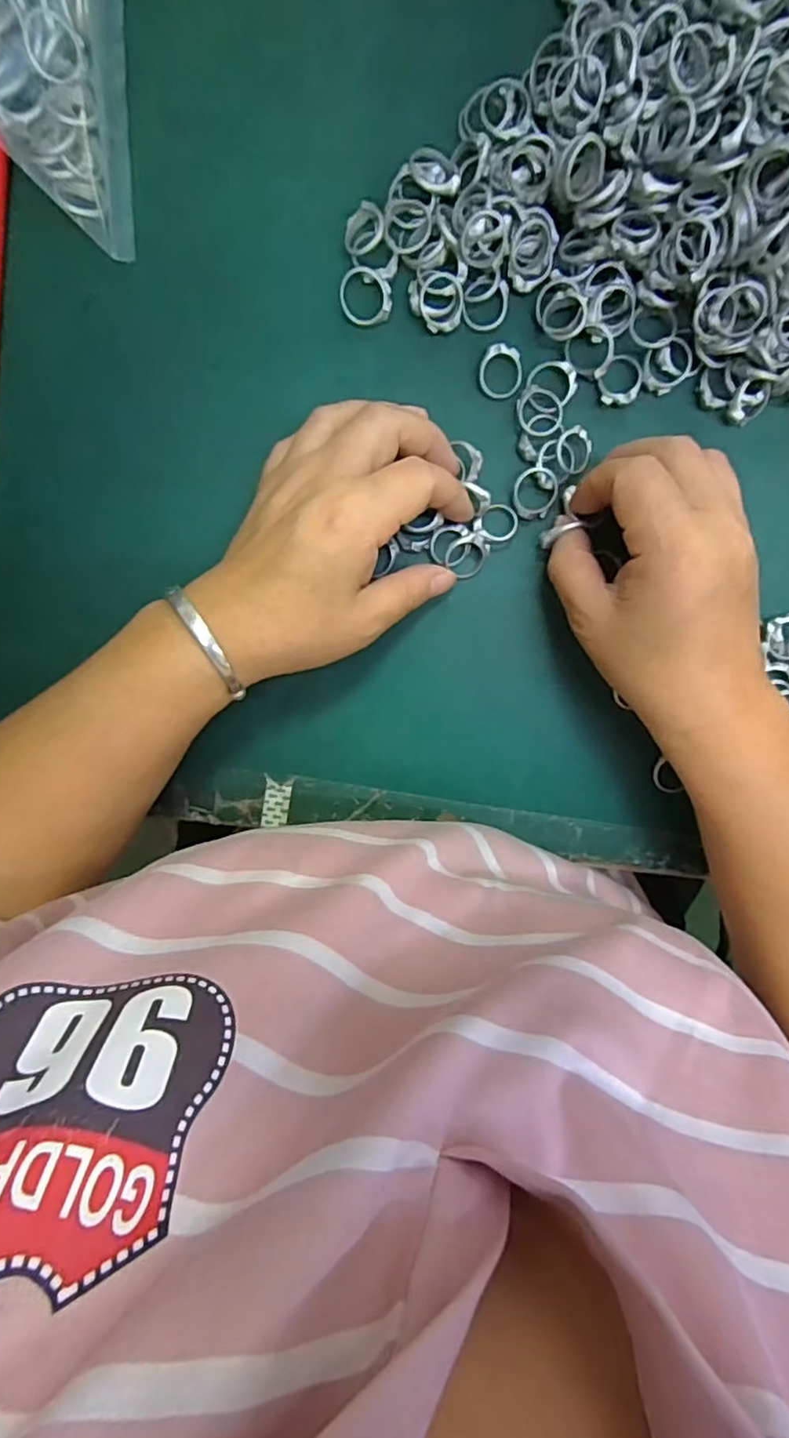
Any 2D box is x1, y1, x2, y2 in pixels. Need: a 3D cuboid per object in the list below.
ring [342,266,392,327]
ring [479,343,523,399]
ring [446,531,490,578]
[{"bbox_3d":[-0.012,-0.186,0.267,0.023,0.004,0.021,0,99,-2],"label":"ring"},{"bbox_3d":[0.049,-0.159,0.276,0.019,0.004,0.021,2,99,-3],"label":"ring"},{"bbox_3d":[0.036,-0.077,0.286,0.021,0.007,0.018,-29,99,3],"label":"ring"}]

